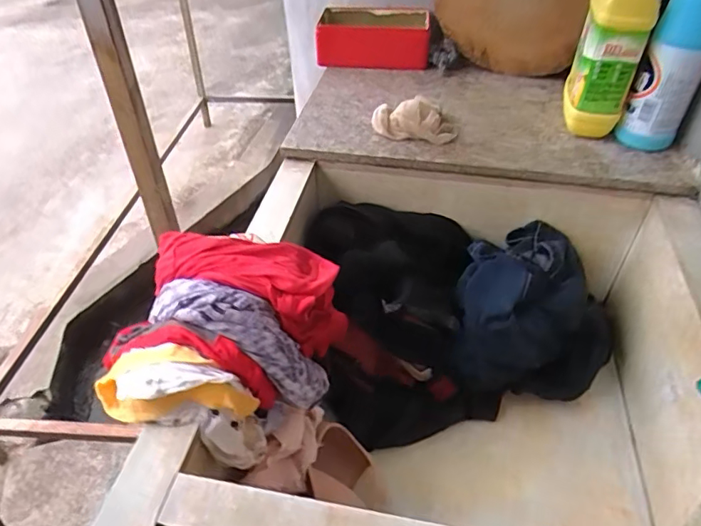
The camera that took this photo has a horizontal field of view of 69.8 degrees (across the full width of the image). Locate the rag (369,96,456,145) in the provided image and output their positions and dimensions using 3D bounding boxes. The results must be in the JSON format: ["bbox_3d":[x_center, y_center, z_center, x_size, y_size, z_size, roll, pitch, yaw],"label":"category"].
[{"bbox_3d":[0.091,-0.205,0.717,0.113,0.047,0.044,9,45,8],"label":"rag"}]

